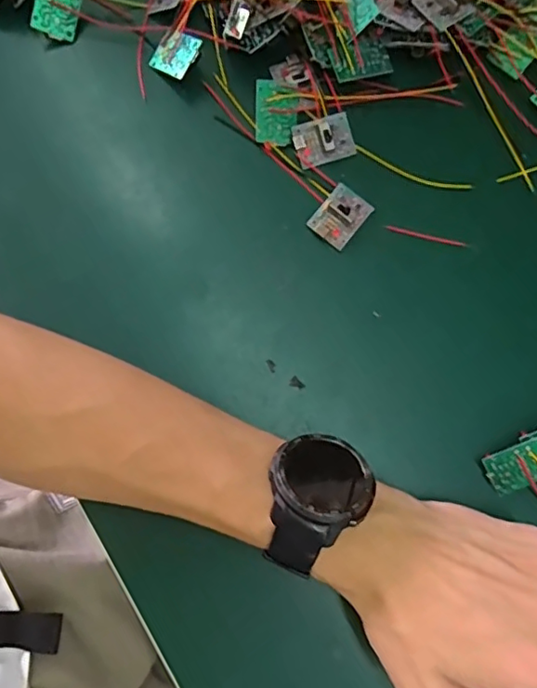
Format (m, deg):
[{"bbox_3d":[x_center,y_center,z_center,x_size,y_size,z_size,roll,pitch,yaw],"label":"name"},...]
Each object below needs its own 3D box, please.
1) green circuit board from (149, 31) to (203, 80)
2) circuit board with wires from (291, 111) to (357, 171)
[{"bbox_3d":[-0.058,-0.181,0.358,0.034,0.005,0.028,39,101,29],"label":"green circuit board"},{"bbox_3d":[0.035,-0.125,0.352,0.037,0.009,0.027,-21,99,-6],"label":"circuit board with wires"}]

